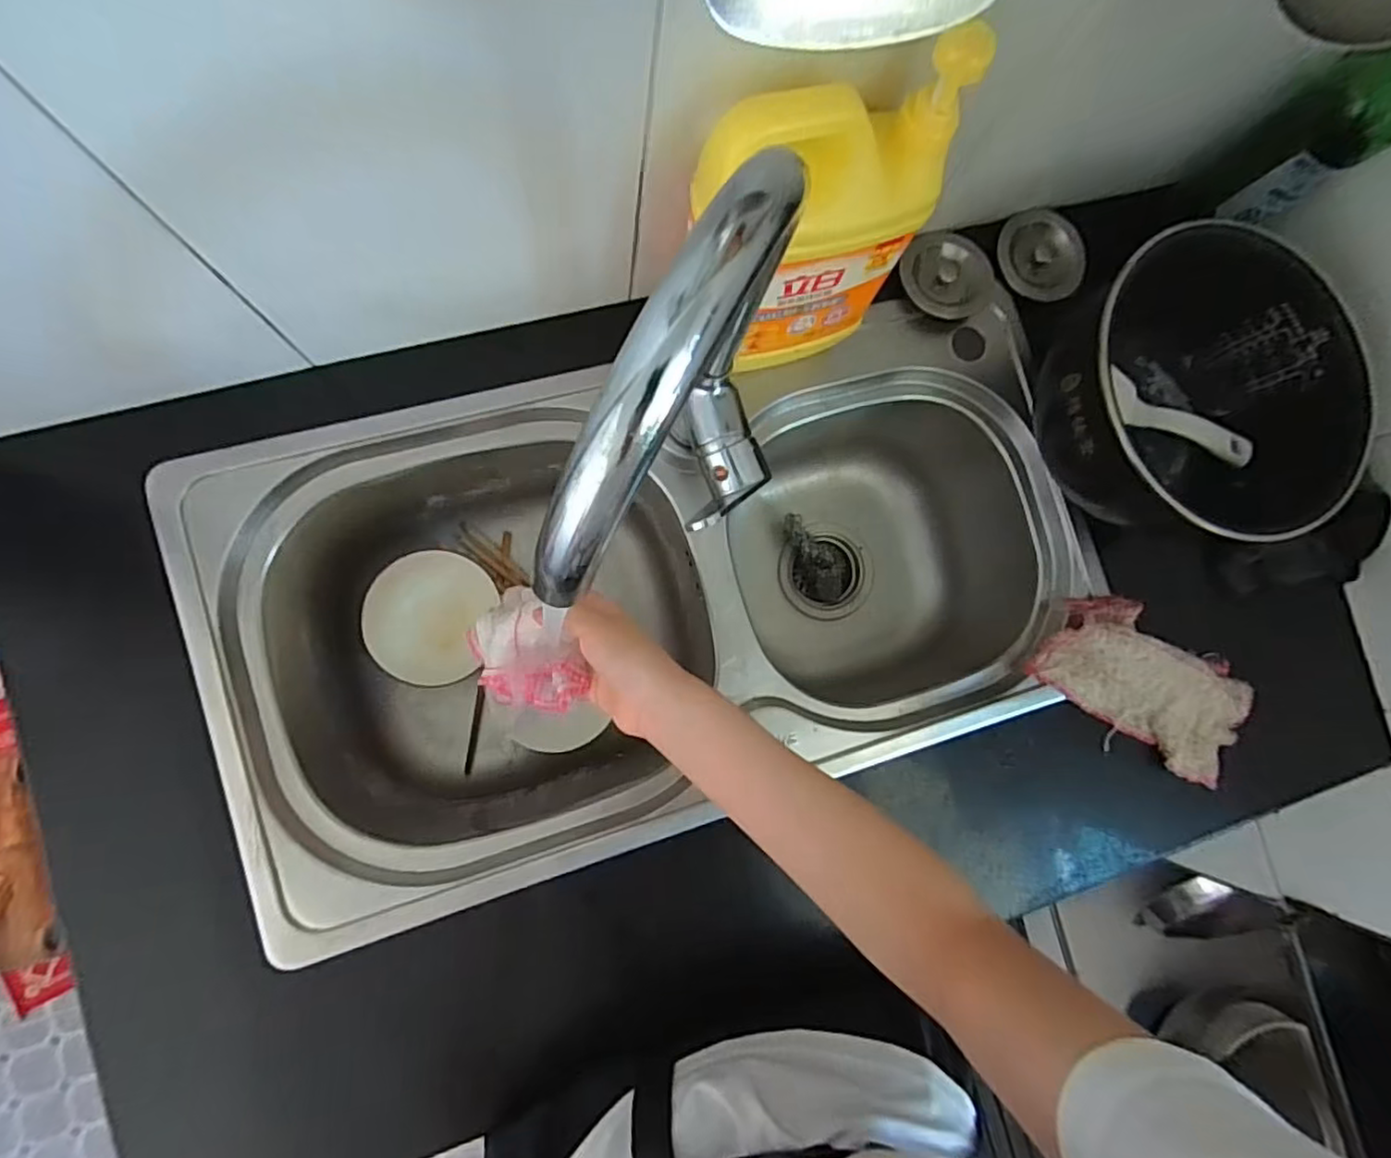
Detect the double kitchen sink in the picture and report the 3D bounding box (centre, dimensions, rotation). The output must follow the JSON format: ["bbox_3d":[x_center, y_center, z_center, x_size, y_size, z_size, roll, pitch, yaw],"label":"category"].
[{"bbox_3d":[-0.028,0.012,0.627,0.697,0.206,0.367,-16,88,-10],"label":"double kitchen sink"}]

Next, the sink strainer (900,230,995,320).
[{"bbox_3d":[0.219,-0.264,0.574,0.084,0.015,0.074,20,83,-7],"label":"sink strainer"}]

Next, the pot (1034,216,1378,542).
[{"bbox_3d":[0.385,-0.147,0.533,0.229,0.125,0.206,-2,86,-9],"label":"pot"}]

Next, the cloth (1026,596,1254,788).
[{"bbox_3d":[0.392,0.090,0.570,0.185,0.036,0.097,33,81,-5],"label":"cloth"}]

